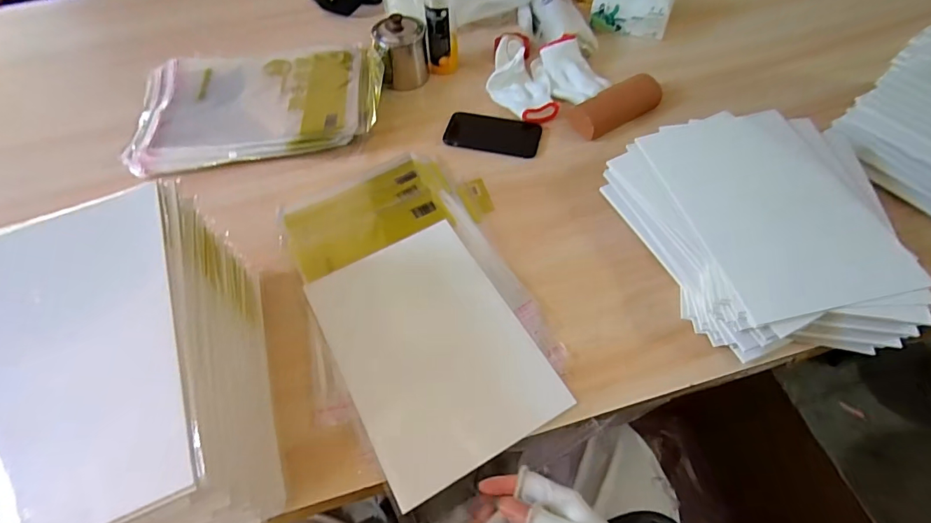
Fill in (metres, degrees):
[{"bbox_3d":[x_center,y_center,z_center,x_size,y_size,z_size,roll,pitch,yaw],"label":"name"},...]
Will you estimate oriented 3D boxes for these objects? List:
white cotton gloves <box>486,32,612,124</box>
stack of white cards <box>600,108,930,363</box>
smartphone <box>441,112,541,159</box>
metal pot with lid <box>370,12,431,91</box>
[{"bbox_3d":[0.123,-0.327,0.783,0.171,0.056,0.202,-29,62,-18],"label":"white cotton gloves"},{"bbox_3d":[0.356,-0.044,0.578,0.281,0.099,0.322,-4,57,-4],"label":"stack of white cards"},{"bbox_3d":[0.045,-0.208,0.731,0.148,0.008,0.080,11,58,7],"label":"smartphone"},{"bbox_3d":[-0.112,-0.374,0.793,0.088,0.116,0.086,-7,57,-5],"label":"metal pot with lid"}]

